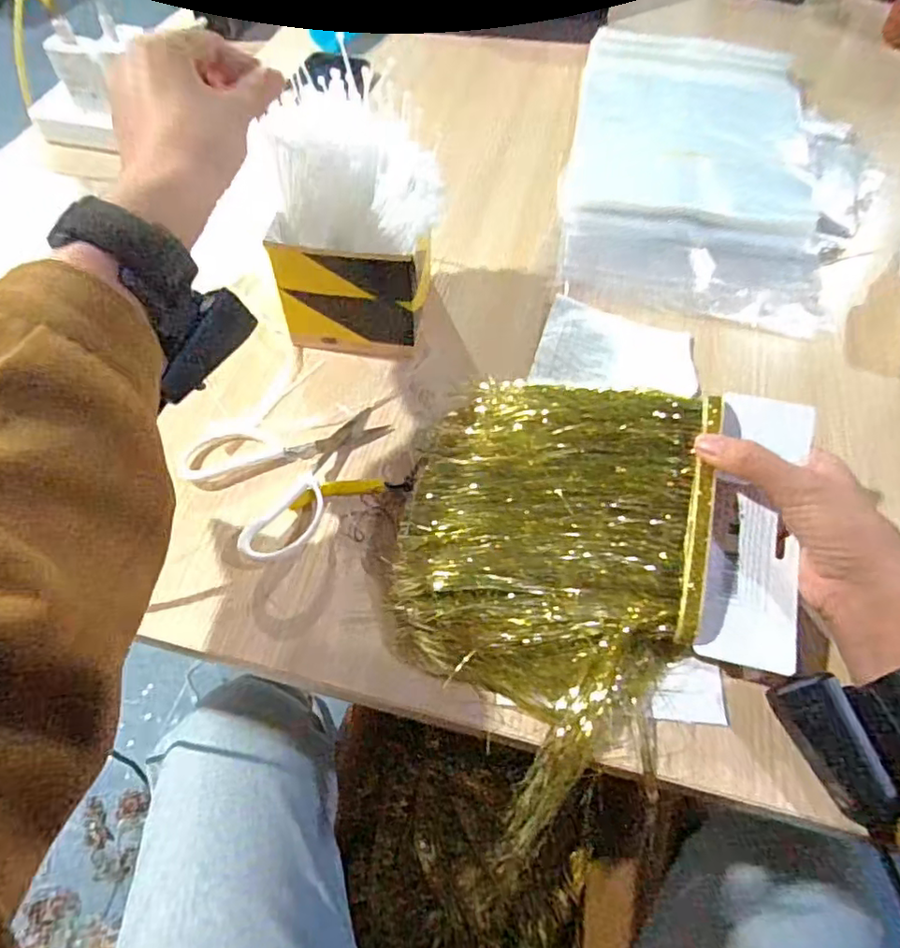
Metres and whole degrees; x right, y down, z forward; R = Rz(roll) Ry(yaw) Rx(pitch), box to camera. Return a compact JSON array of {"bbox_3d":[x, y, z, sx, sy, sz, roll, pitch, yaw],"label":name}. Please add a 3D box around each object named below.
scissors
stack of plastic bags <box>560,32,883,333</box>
[{"bbox_3d":[-0.104,-0.015,0.422,0.138,0.021,0.119,-36,65,-22],"label":"scissors"},{"bbox_3d":[0.285,-0.337,0.642,0.303,0.020,0.472,11,58,6],"label":"stack of plastic bags"}]

